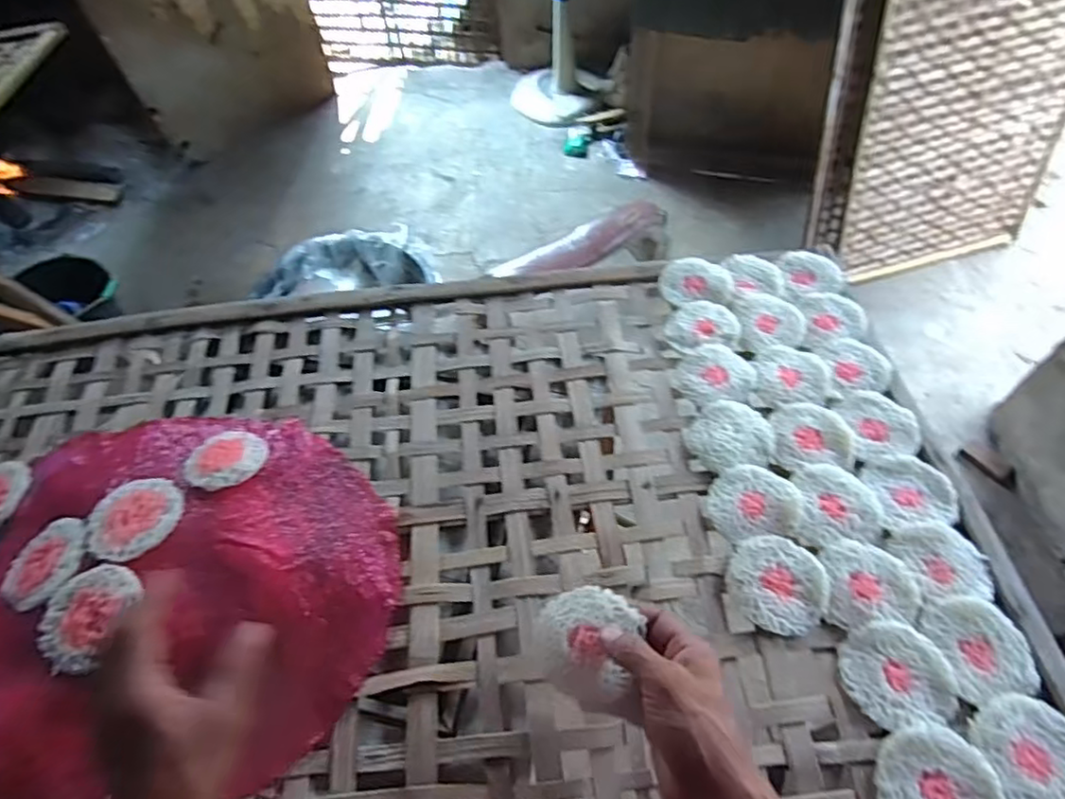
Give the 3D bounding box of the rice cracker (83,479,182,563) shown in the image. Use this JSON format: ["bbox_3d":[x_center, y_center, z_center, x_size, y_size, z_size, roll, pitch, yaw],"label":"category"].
[{"bbox_3d":[-0.356,0.106,0.565,0.076,0.020,0.078,-2,56,3],"label":"rice cracker"}]

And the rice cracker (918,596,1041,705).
[{"bbox_3d":[0.342,0.188,0.480,0.070,0.004,0.073,-12,57,-4],"label":"rice cracker"}]

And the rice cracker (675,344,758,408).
[{"bbox_3d":[0.187,-0.026,0.640,0.078,0.010,0.074,-2,56,3],"label":"rice cracker"}]

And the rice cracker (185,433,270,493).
[{"bbox_3d":[-0.292,0.057,0.600,0.070,0.012,0.070,19,42,14],"label":"rice cracker"}]

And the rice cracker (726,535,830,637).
[{"bbox_3d":[0.200,0.150,0.514,0.075,0.009,0.077,-2,56,3],"label":"rice cracker"}]

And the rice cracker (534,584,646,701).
[{"bbox_3d":[0.038,0.170,0.447,0.067,0.019,0.070,-2,56,3],"label":"rice cracker"}]

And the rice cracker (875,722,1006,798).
[{"bbox_3d":[0.279,0.266,0.429,0.075,0.008,0.077,-2,56,3],"label":"rice cracker"}]

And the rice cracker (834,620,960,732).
[{"bbox_3d":[0.274,0.205,0.471,0.075,0.004,0.072,-4,56,1],"label":"rice cracker"}]

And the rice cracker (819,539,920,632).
[{"bbox_3d":[0.273,0.148,0.508,0.071,0.004,0.071,3,57,6],"label":"rice cracker"}]

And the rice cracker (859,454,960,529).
[{"bbox_3d":[0.335,0.081,0.556,0.071,0.011,0.067,-5,56,1],"label":"rice cracker"}]

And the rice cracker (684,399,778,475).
[{"bbox_3d":[0.187,0.033,0.597,0.077,0.009,0.071,-8,56,-1],"label":"rice cracker"}]

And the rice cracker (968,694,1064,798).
[{"bbox_3d":[0.352,0.247,0.435,0.071,0.008,0.075,-18,57,-8],"label":"rice cracker"}]

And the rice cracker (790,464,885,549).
[{"bbox_3d":[0.267,0.092,0.548,0.071,0.012,0.076,5,57,7],"label":"rice cracker"}]

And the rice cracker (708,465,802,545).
[{"bbox_3d":[0.194,0.088,0.553,0.074,0.007,0.068,-2,56,3],"label":"rice cracker"}]

